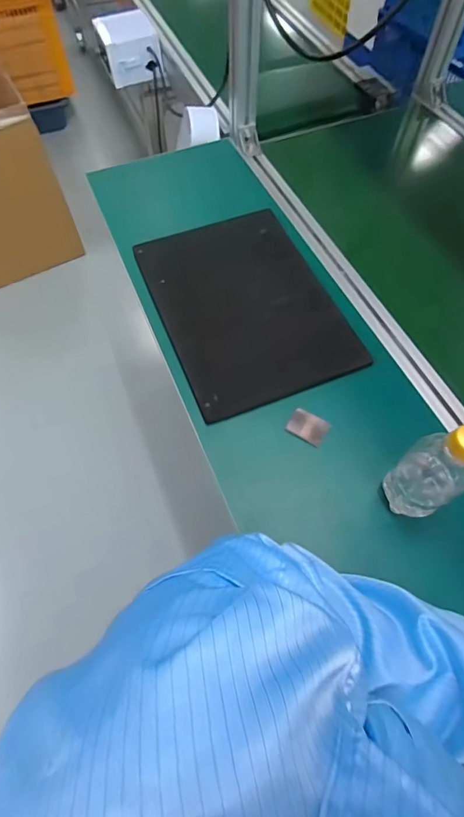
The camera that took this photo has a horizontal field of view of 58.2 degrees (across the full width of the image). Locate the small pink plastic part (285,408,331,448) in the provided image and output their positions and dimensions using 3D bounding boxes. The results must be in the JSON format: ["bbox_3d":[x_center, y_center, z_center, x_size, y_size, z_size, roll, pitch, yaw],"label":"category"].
[{"bbox_3d":[0.096,0.023,0.527,0.048,0.004,0.035,28,80,10],"label":"small pink plastic part"}]

